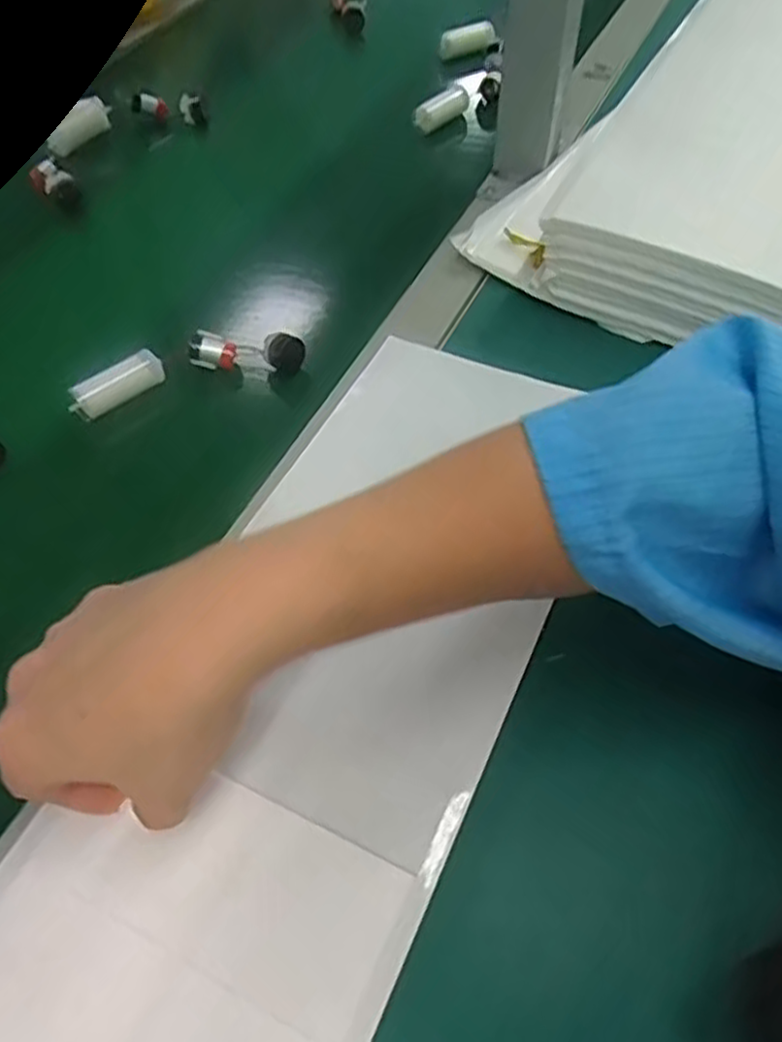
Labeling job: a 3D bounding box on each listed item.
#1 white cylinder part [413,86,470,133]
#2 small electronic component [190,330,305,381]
[{"bbox_3d":[0.040,-0.331,0.595,0.048,0.020,0.020,-15,45,29],"label":"white cylinder part"},{"bbox_3d":[-0.086,-0.100,0.442,0.065,0.027,0.016,4,52,4],"label":"small electronic component"}]

